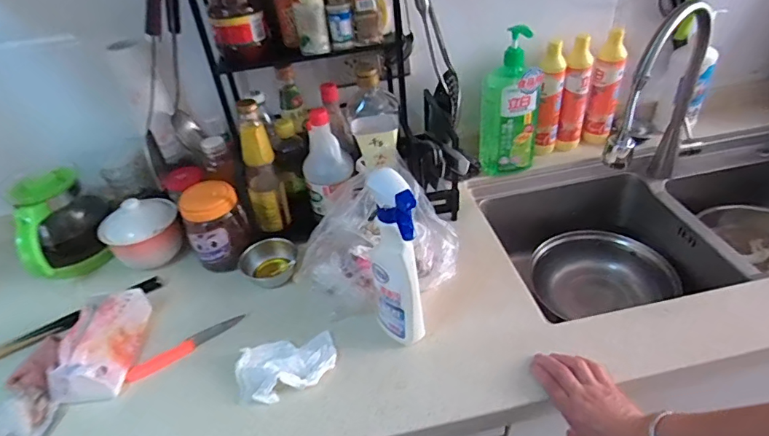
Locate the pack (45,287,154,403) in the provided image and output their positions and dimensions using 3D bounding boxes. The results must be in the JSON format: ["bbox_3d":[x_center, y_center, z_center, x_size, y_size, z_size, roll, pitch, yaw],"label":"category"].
[{"bbox_3d":[-0.414,0.175,0.684,0.096,0.064,0.156,-10,38,-4],"label":"pack"}]

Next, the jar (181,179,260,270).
[{"bbox_3d":[-0.286,0.014,0.817,0.102,0.129,0.093,-24,41,-21],"label":"jar"}]

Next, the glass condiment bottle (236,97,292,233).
[{"bbox_3d":[-0.211,-0.084,0.801,0.061,0.221,0.063,-17,39,-13],"label":"glass condiment bottle"}]

